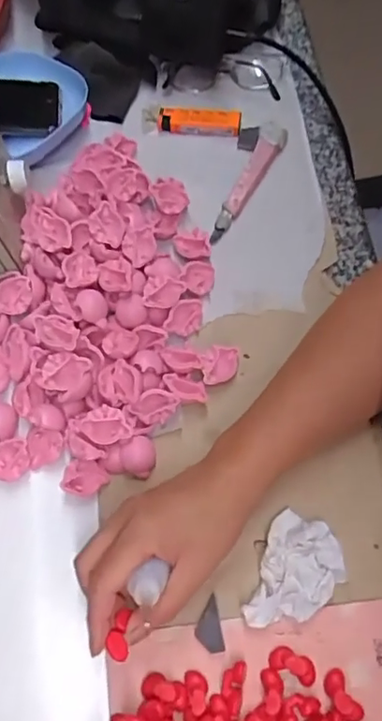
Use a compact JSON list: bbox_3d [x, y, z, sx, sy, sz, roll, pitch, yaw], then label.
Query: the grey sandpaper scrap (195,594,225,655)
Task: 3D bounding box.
[{"bbox_3d":[0.012,0.182,0.376,0.018,0.010,0.035,-8,67,-1],"label":"grey sandpaper scrap"}]

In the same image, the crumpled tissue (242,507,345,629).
[{"bbox_3d":[0.075,0.150,0.380,0.055,0.014,0.079,21,70,10],"label":"crumpled tissue"}]

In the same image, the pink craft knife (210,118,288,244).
[{"bbox_3d":[0.052,-0.165,0.505,0.023,0.018,0.138,25,71,12],"label":"pink craft knife"}]

